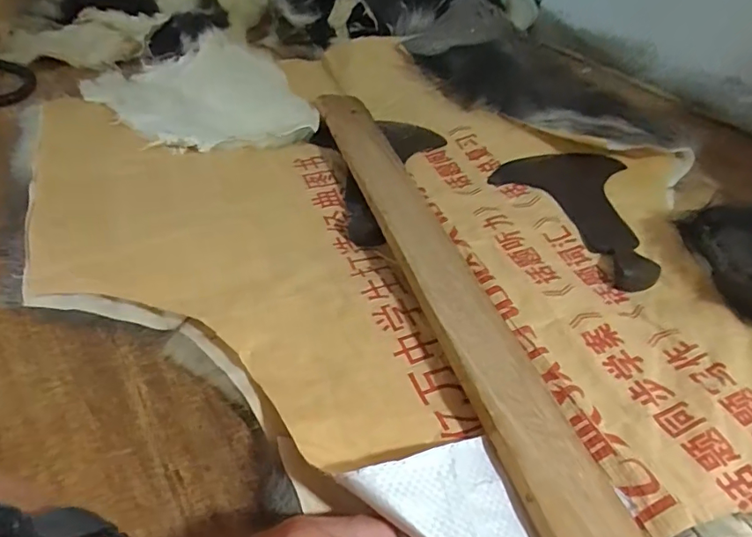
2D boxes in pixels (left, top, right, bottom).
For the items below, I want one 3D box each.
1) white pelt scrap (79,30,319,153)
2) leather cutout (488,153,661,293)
[{"bbox_3d":[-0.182,-0.177,0.505,0.234,0.050,0.147,-5,49,-2],"label":"white pelt scrap"},{"bbox_3d":[0.184,-0.056,0.422,0.107,0.014,0.162,-25,52,-19],"label":"leather cutout"}]

